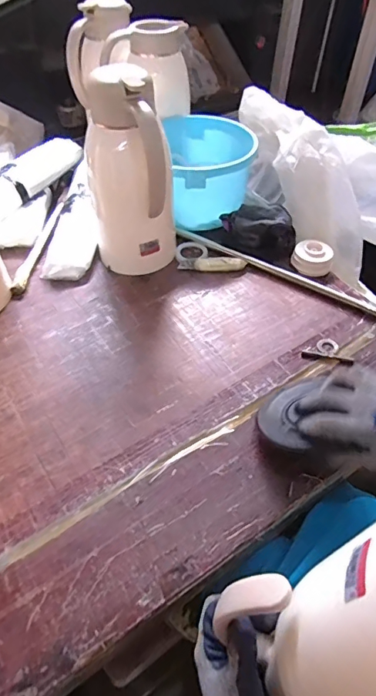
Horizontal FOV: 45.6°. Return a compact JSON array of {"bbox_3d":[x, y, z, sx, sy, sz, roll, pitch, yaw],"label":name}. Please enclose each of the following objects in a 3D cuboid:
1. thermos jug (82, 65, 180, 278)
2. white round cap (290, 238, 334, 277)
[{"bbox_3d":[-0.080,-0.233,0.641,0.126,0.264,0.112,-9,48,-7],"label":"thermos jug"},{"bbox_3d":[0.206,-0.149,0.732,0.059,0.029,0.062,-1,48,1],"label":"white round cap"}]

